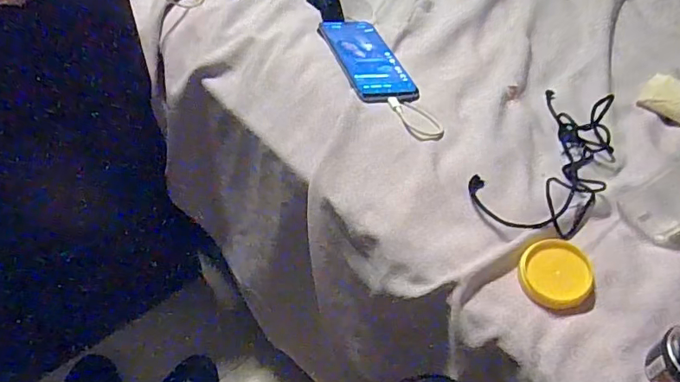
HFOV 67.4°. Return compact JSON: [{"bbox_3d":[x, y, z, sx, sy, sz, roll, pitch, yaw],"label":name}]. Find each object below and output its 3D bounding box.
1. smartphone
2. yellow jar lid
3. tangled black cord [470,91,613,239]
[{"bbox_3d":[0.031,-0.159,0.601,0.078,0.005,0.162,-13,50,-18],"label":"smartphone"},{"bbox_3d":[0.176,0.069,0.418,0.056,0.013,0.055,-6,63,11],"label":"yellow jar lid"},{"bbox_3d":[0.226,-0.053,0.506,0.099,0.033,0.248,32,51,21],"label":"tangled black cord"}]

